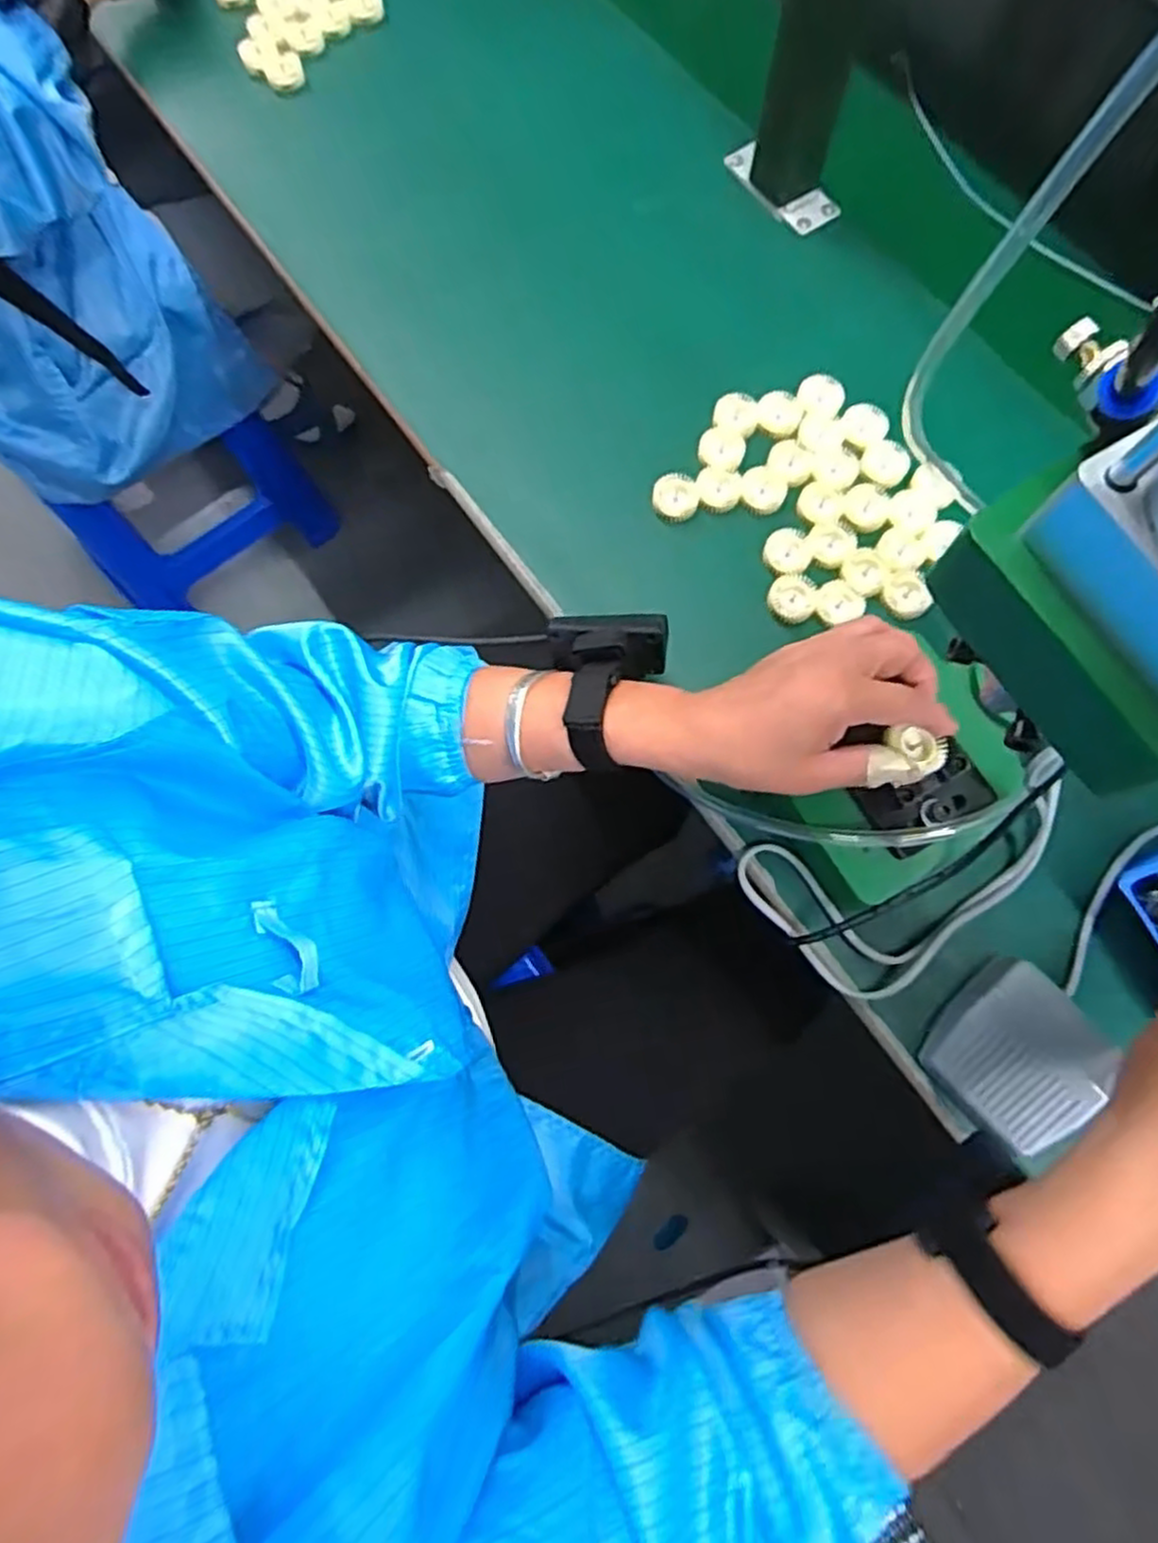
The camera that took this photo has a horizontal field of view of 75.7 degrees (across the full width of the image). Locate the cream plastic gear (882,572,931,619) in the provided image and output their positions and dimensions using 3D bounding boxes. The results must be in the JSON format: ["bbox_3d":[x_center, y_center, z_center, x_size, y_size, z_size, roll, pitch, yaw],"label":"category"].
[{"bbox_3d":[0.216,-0.116,0.491,0.027,0.010,0.029,0,74,1],"label":"cream plastic gear"}]

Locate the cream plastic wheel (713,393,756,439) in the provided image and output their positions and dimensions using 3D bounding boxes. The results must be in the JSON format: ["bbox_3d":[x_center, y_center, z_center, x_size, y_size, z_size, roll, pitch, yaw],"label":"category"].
[{"bbox_3d":[0.112,-0.253,0.527,0.031,0.008,0.028,21,76,7],"label":"cream plastic wheel"}]

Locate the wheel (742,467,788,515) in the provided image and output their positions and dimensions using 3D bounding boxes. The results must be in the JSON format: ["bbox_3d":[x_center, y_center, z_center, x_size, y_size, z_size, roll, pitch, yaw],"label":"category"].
[{"bbox_3d":[0.128,-0.195,0.516,0.031,0.007,0.033,0,74,1],"label":"wheel"}]

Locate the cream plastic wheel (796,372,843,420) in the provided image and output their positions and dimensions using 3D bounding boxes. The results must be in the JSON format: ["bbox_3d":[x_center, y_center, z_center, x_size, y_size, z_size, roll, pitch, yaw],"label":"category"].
[{"bbox_3d":[0.172,-0.267,0.530,0.032,0.007,0.032,0,74,1],"label":"cream plastic wheel"}]

